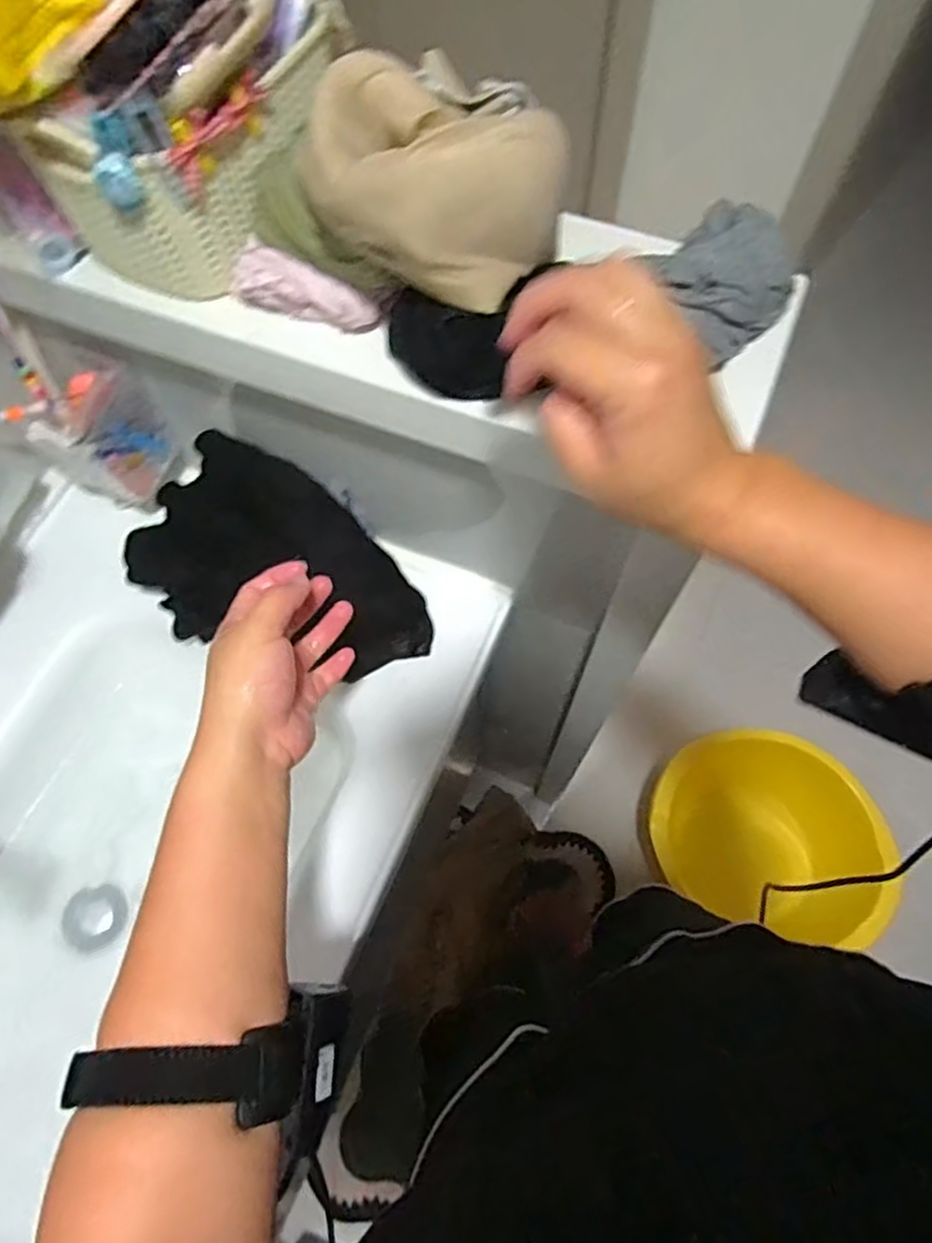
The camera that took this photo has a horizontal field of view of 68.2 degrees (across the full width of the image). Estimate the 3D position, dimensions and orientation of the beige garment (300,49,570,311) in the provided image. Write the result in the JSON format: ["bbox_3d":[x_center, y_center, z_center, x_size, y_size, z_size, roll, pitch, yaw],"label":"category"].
[{"bbox_3d":[-0.010,-0.211,0.337,0.134,0.081,0.071,-8,66,-2],"label":"beige garment"}]

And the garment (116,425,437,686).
[{"bbox_3d":[-0.156,-0.050,0.592,0.250,0.113,0.149,18,68,9],"label":"garment"}]

